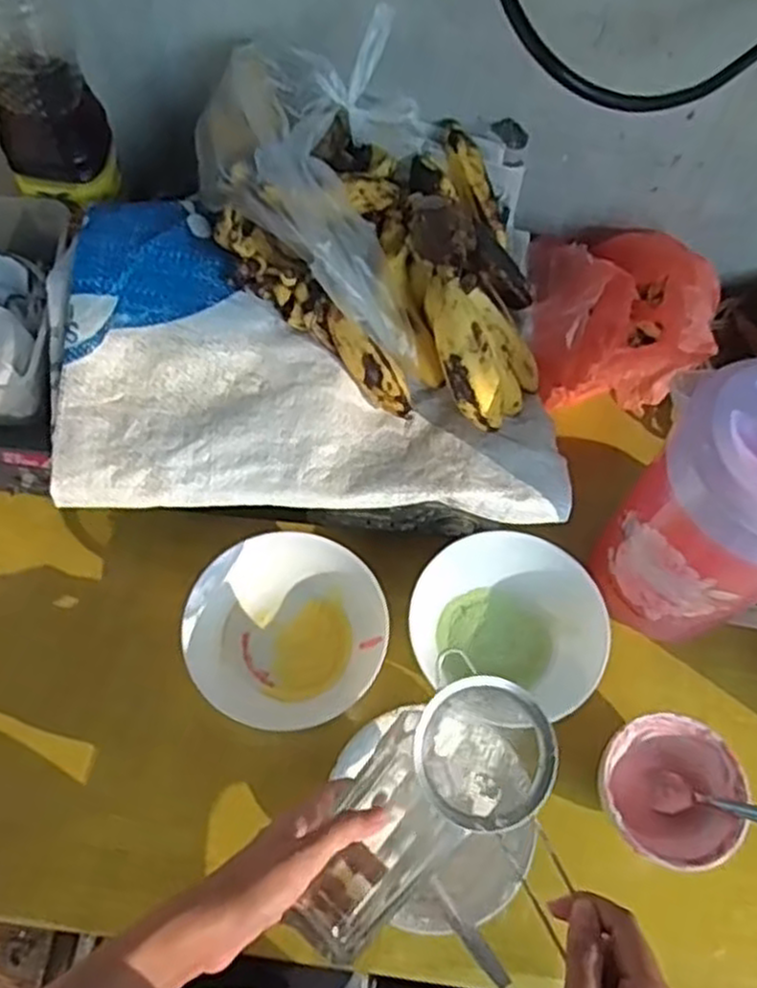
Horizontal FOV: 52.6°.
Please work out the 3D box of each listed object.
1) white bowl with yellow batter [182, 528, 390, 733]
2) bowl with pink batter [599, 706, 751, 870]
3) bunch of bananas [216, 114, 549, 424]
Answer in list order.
[{"bbox_3d":[-0.068,0.104,0.580,0.140,0.050,0.142,1,65,-3],"label":"white bowl with yellow batter"},{"bbox_3d":[0.199,0.208,0.540,0.096,0.061,0.087,29,67,10],"label":"bowl with pink batter"},{"bbox_3d":[0.021,-0.152,0.538,0.207,0.111,0.211,1,65,-3],"label":"bunch of bananas"}]

